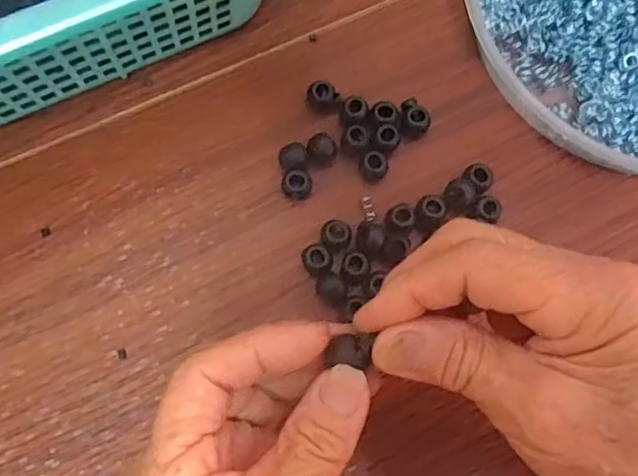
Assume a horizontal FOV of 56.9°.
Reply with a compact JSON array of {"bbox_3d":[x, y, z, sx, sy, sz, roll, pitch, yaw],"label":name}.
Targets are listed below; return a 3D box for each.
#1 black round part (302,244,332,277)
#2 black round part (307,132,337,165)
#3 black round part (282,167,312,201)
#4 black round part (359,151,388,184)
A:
[{"bbox_3d":[-0.001,0.012,0.299,0.014,0.017,0.015,0,75,-2],"label":"black round part"},{"bbox_3d":[0.002,-0.047,0.313,0.016,0.013,0.012,15,75,2],"label":"black round part"},{"bbox_3d":[-0.011,-0.027,0.309,0.015,0.015,0.015,0,75,-2],"label":"black round part"},{"bbox_3d":[0.029,-0.037,0.311,0.014,0.012,0.013,0,75,-2],"label":"black round part"}]

